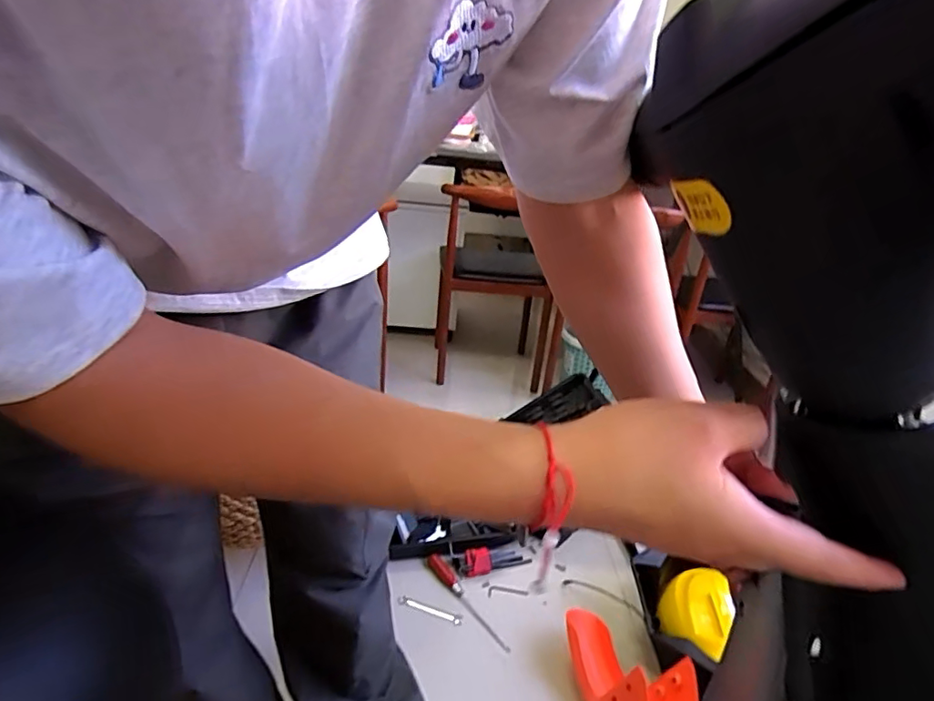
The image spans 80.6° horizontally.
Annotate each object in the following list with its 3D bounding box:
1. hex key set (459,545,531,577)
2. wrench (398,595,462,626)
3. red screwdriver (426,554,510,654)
[{"bbox_3d":[0.059,0.458,1.214,0.169,0.044,0.048,-6,28,-25],"label":"hex key set"},{"bbox_3d":[-0.074,0.524,1.112,0.132,0.005,0.024,12,26,11],"label":"wrench"},{"bbox_3d":[-0.003,0.508,1.129,0.030,0.032,0.251,-14,32,-37],"label":"red screwdriver"}]

